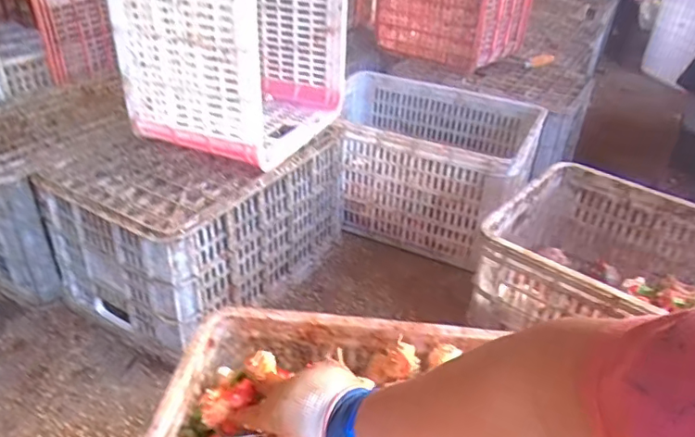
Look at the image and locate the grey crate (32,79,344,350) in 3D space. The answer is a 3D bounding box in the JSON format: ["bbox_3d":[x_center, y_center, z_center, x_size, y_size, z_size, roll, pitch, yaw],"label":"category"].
[{"bbox_3d":[-0.290,-0.022,1.107,0.382,0.289,0.523,20,37,25],"label":"grey crate"}]

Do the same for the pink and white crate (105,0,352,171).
[{"bbox_3d":[-0.194,-0.391,0.970,0.289,0.494,0.339,17,36,20],"label":"pink and white crate"}]

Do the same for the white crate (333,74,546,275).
[{"bbox_3d":[0.180,-0.140,1.311,0.474,0.278,0.366,14,35,17],"label":"white crate"}]

